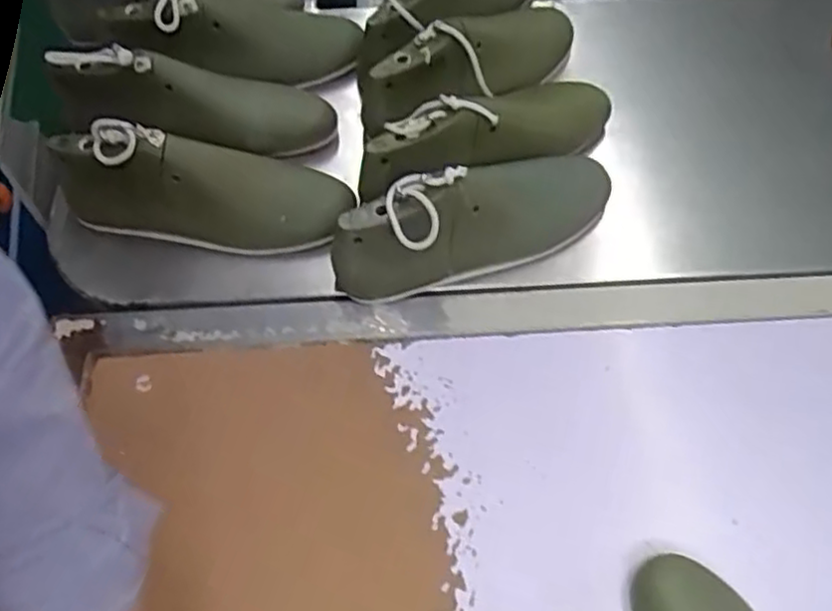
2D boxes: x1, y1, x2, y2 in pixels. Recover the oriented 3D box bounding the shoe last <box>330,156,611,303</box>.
[{"bbox_3d":[0.052,-0.084,0.626,0.264,0.107,0.078,-19,61,-13],"label":"shoe last"}]

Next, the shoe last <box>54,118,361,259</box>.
[{"bbox_3d":[-0.196,-0.111,0.644,0.265,0.100,0.071,7,58,3],"label":"shoe last"}]

